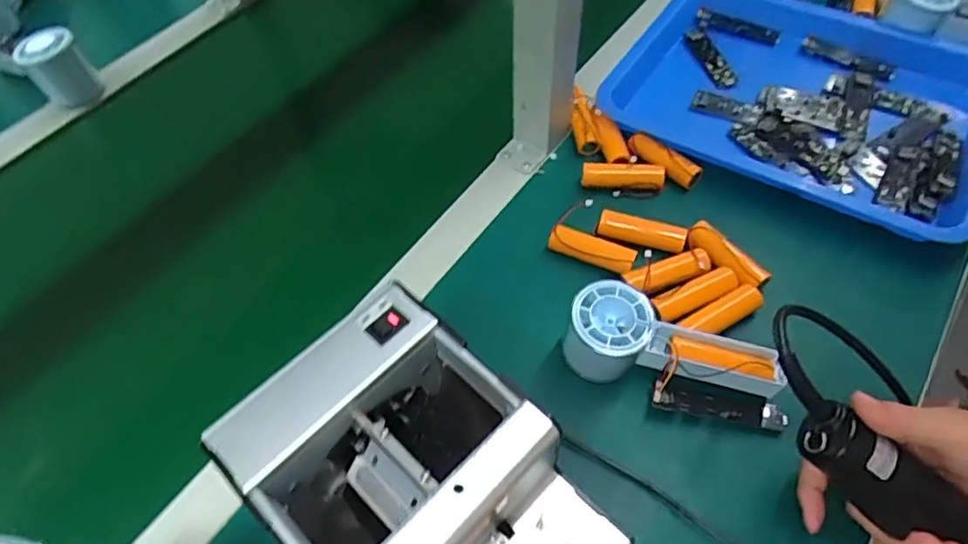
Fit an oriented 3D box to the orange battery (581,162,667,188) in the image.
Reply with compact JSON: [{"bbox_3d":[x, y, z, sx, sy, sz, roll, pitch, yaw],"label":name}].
[{"bbox_3d":[0.124,-0.086,0.548,0.072,0.018,0.018,7,56,7],"label":"orange battery"}]

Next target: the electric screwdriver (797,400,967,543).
[{"bbox_3d":[0.270,0.146,0.373,0.212,0.048,0.032,34,58,-14],"label":"electric screwdriver"}]

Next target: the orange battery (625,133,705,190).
[{"bbox_3d":[0.160,-0.101,0.549,0.068,0.020,0.021,35,64,23],"label":"orange battery"}]

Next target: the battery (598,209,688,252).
[{"bbox_3d":[0.131,-0.032,0.513,0.071,0.022,0.018,17,58,13],"label":"battery"}]

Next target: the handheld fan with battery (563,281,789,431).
[{"bbox_3d":[0.132,0.065,0.436,0.157,0.055,0.054,23,58,-2],"label":"handheld fan with battery"}]

